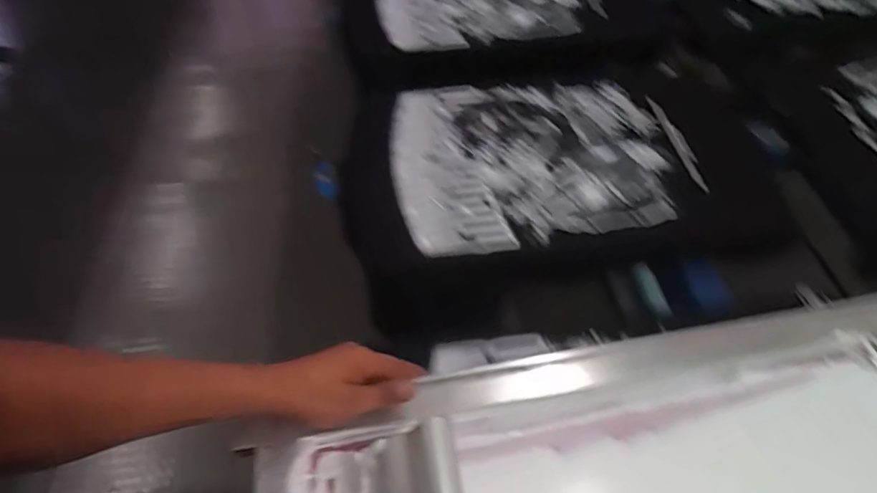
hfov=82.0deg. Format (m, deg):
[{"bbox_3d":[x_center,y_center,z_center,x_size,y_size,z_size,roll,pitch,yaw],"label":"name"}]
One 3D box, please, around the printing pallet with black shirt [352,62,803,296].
[{"bbox_3d":[0.213,-0.121,0.839,0.616,0.097,0.412,-9,57,-4],"label":"printing pallet with black shirt"}]

